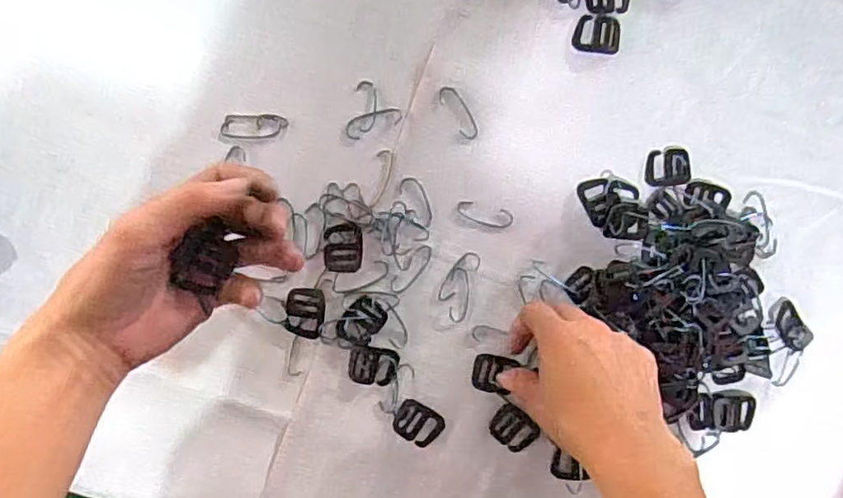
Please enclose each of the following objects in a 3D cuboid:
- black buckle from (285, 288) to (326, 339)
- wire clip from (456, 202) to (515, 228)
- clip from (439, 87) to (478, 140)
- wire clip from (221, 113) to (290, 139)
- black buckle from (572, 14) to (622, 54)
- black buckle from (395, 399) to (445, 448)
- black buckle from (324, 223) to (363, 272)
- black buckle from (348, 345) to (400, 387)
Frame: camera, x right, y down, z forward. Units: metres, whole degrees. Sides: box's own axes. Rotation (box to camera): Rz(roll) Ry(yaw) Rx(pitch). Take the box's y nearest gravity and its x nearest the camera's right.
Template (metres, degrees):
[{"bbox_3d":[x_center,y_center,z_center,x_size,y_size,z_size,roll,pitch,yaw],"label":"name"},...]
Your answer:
[{"bbox_3d":[-0.077,0.043,0.406,0.025,0.004,0.033,6,92,-5],"label":"black buckle"},{"bbox_3d":[0.045,-0.023,0.420,0.040,0.004,0.015,13,92,-6],"label":"wire clip"},{"bbox_3d":[0.026,-0.092,0.410,0.014,0.004,0.039,-35,95,-2],"label":"clip"},{"bbox_3d":[-0.110,-0.081,0.397,0.043,0.004,0.017,-2,93,-5],"label":"wire clip"},{"bbox_3d":[0.122,-0.149,0.418,0.035,0.004,0.025,-1,93,-5],"label":"black buckle"},{"bbox_3d":[-0.002,0.120,0.416,0.032,0.004,0.027,32,90,-6],"label":"black buckle"},{"bbox_3d":[-0.052,-0.001,0.408,0.026,0.004,0.033,2,93,-5],"label":"black buckle"},{"bbox_3d":[-0.032,0.080,0.411,0.033,0.004,0.026,9,92,-6],"label":"black buckle"}]

